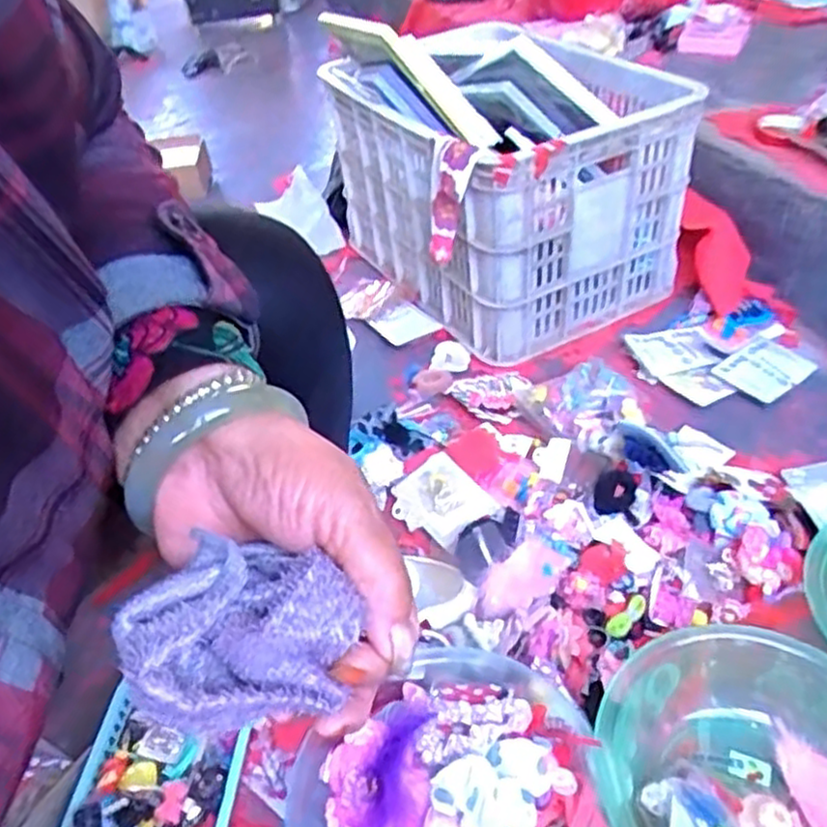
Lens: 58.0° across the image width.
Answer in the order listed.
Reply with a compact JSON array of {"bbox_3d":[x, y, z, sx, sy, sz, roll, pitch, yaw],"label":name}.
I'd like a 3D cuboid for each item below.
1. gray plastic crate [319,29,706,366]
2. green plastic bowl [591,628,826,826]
[{"bbox_3d":[0.121,-0.367,1.139,0.368,0.315,0.555,-18,41,-13],"label":"gray plastic crate"},{"bbox_3d":[0.262,0.285,0.567,0.231,0.087,0.233,-4,40,4],"label":"green plastic bowl"}]

